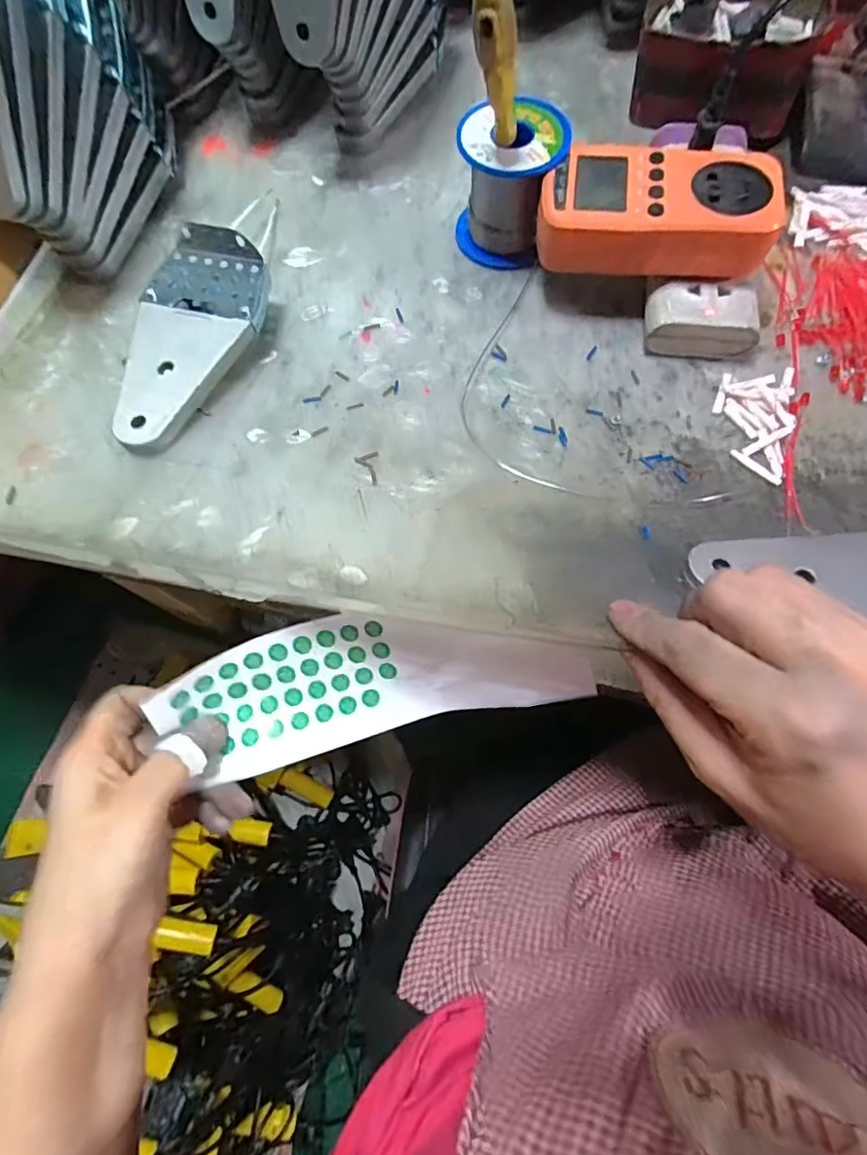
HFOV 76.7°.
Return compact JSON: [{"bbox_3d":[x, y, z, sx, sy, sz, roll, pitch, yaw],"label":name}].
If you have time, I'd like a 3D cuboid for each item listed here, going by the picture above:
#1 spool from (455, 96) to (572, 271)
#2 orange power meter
[{"bbox_3d":[0.047,-0.247,0.347,0.064,0.065,0.070,6,70,4],"label":"spool"},{"bbox_3d":[0.127,-0.212,0.316,0.128,0.033,0.065,6,71,4],"label":"orange power meter"}]

